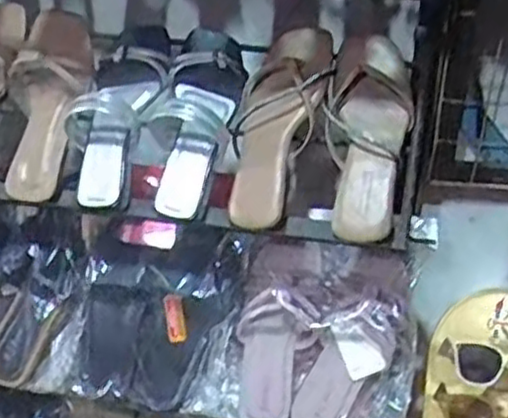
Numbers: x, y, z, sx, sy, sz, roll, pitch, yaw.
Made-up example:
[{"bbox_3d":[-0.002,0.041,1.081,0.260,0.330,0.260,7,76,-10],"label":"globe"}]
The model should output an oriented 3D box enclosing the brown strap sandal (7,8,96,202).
[{"bbox_3d":[-0.244,-0.131,0.892,0.093,0.254,0.071,3,-20,-2],"label":"brown strap sandal"}]

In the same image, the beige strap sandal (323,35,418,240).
[{"bbox_3d":[0.123,-0.078,0.817,0.090,0.232,0.045,5,-14,4],"label":"beige strap sandal"}]

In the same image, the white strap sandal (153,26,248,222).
[{"bbox_3d":[-0.063,-0.100,0.839,0.081,0.223,0.053,6,-22,9],"label":"white strap sandal"}]

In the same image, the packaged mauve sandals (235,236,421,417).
[{"bbox_3d":[0.086,0.152,0.885,0.202,0.223,0.059,5,-5,14],"label":"packaged mauve sandals"}]

